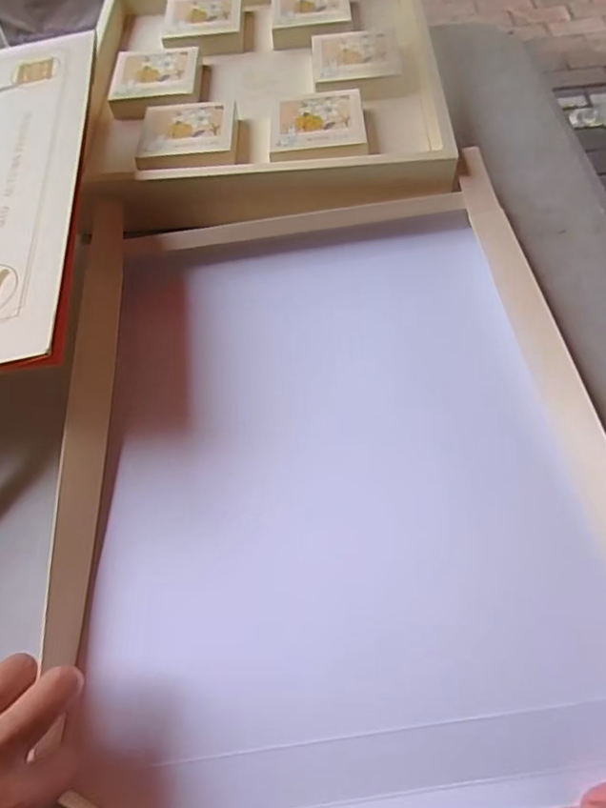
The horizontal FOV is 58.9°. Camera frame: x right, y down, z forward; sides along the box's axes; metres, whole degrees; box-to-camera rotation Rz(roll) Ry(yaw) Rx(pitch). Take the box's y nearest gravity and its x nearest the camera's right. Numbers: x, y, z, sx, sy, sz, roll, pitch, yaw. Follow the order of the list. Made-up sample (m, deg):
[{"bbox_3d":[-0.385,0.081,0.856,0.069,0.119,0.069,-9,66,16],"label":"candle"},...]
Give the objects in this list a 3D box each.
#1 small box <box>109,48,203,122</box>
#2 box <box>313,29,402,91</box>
[{"bbox_3d":[-0.146,-0.326,0.539,0.084,0.021,0.089,-5,61,2],"label":"small box"},{"bbox_3d":[0.052,-0.336,0.528,0.084,0.019,0.088,-2,61,3],"label":"box"}]

